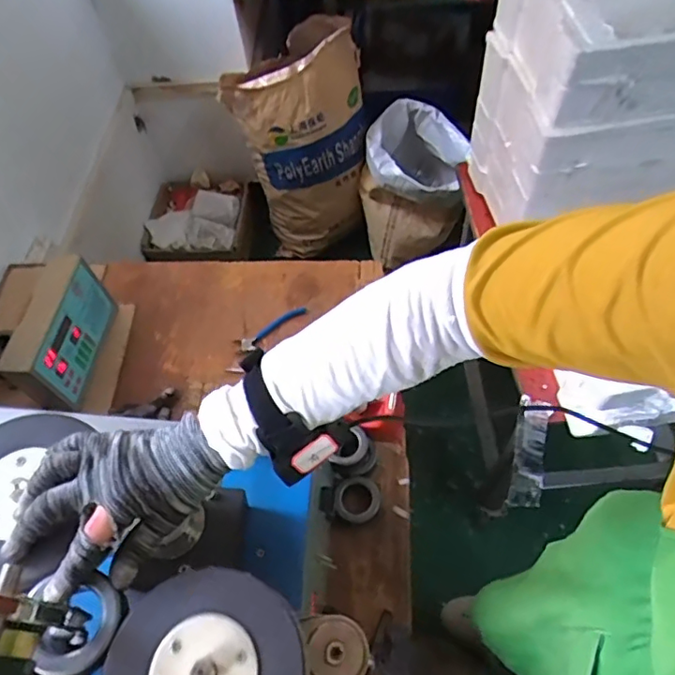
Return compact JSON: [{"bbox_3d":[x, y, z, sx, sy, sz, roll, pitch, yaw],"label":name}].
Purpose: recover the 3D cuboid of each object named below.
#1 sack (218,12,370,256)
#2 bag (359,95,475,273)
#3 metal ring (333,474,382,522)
[{"bbox_3d":[-0.103,-0.559,1.730,0.397,0.666,0.227,-9,57,-2],"label":"sack"},{"bbox_3d":[0.239,-0.483,1.810,0.312,0.469,0.377,4,57,7],"label":"bag"},{"bbox_3d":[0.030,0.241,0.832,0.069,0.038,0.067,-2,57,3],"label":"metal ring"}]

